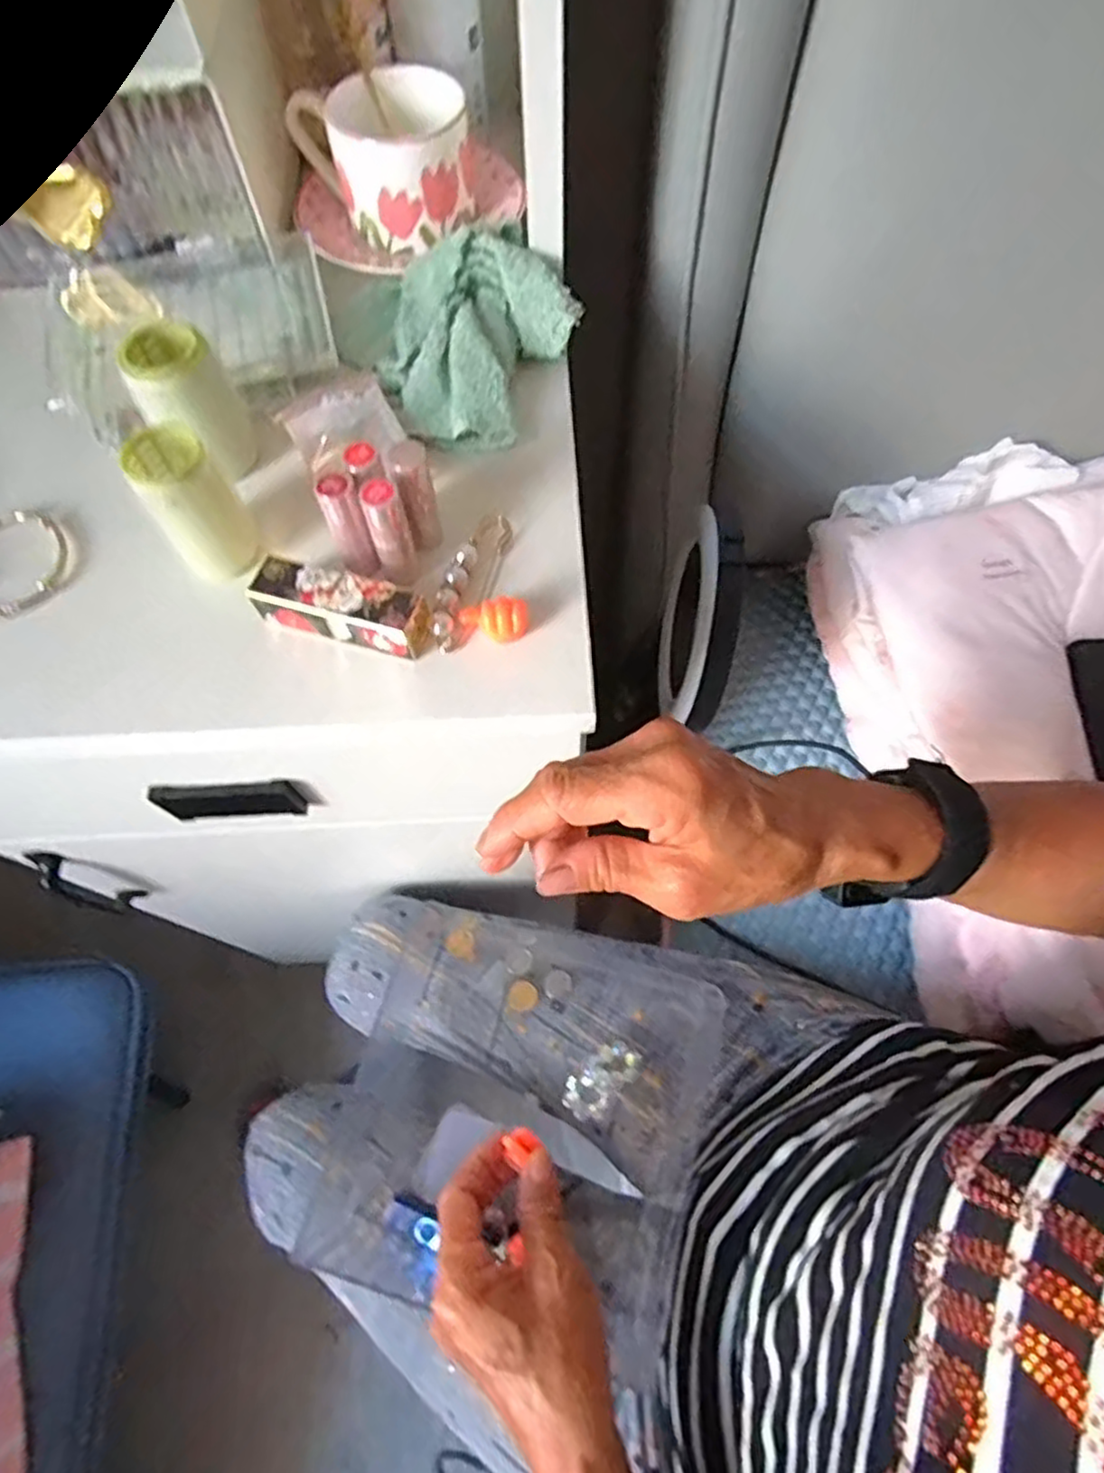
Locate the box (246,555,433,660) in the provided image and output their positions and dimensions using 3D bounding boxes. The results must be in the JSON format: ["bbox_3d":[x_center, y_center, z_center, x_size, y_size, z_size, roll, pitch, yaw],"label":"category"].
[{"bbox_3d":[-0.093,-0.057,0.319,0.077,0.024,0.026,14,65,6],"label":"box"}]

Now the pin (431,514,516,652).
[{"bbox_3d":[-0.038,-0.073,0.335,0.020,0.009,0.077,16,65,7],"label":"pin"}]

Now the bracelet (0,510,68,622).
[{"bbox_3d":[-0.260,-0.081,0.340,0.061,0.005,0.061,0,65,-1],"label":"bracelet"}]

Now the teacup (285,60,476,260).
[{"bbox_3d":[-0.090,-0.334,0.414,0.079,0.056,0.094,-37,70,-16],"label":"teacup"}]

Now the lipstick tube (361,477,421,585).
[{"bbox_3d":[-0.070,-0.089,0.315,0.016,0.050,0.014,-24,67,-12],"label":"lipstick tube"}]

